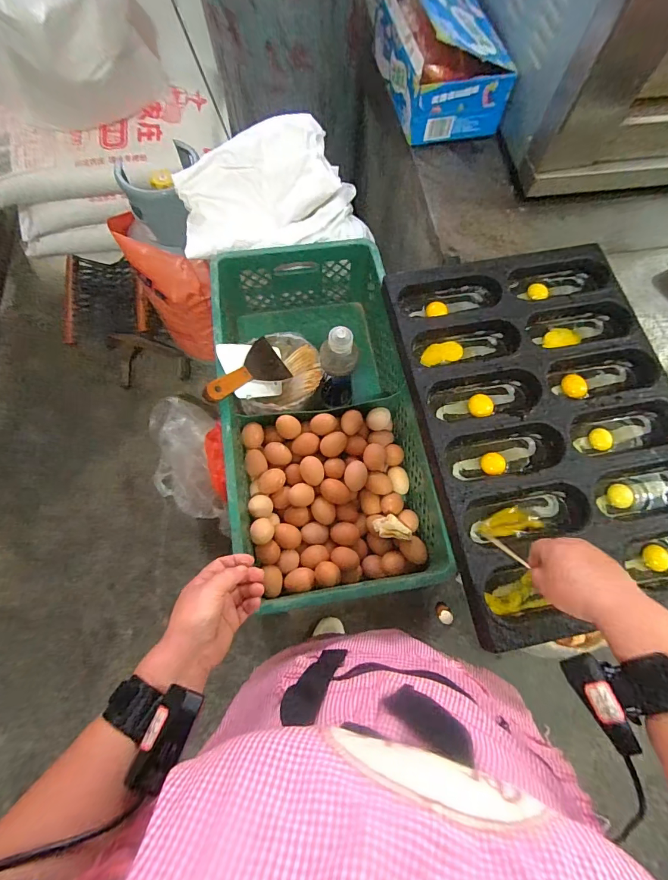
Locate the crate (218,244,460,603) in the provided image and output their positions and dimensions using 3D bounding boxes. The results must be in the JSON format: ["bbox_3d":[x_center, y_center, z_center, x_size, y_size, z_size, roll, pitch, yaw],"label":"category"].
[{"bbox_3d":[-0.032,-0.053,0.752,0.311,0.202,0.655,-8,71,-3],"label":"crate"}]

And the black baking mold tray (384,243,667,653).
[{"bbox_3d":[0.352,-0.040,0.632,0.425,0.054,0.605,-9,71,-3],"label":"black baking mold tray"}]

